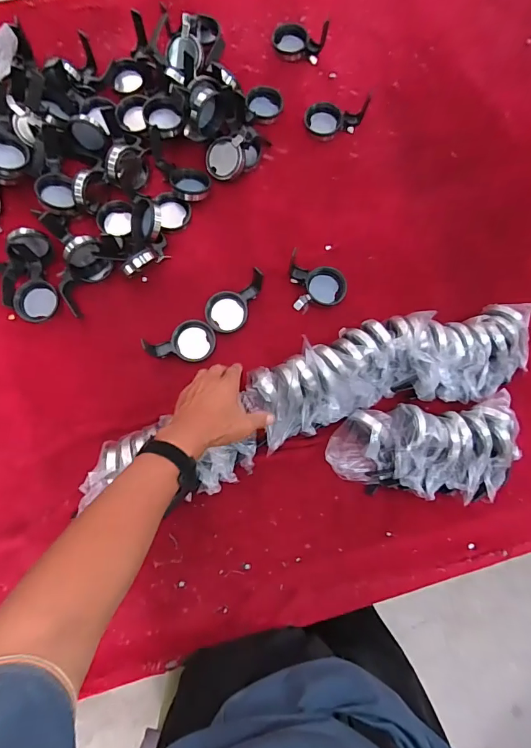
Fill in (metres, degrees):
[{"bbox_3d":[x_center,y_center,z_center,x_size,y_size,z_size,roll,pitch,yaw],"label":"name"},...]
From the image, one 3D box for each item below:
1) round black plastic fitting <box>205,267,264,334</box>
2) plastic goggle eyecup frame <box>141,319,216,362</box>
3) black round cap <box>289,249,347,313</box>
[{"bbox_3d":[-0.056,-0.123,0.677,0.065,0.079,0.101,30,81,4],"label":"round black plastic fitting"},{"bbox_3d":[-0.139,-0.058,0.679,0.105,0.035,0.065,6,80,0],"label":"plastic goggle eyecup frame"},{"bbox_3d":[0.089,-0.149,0.682,0.096,0.073,0.067,3,80,0],"label":"black round cap"}]

